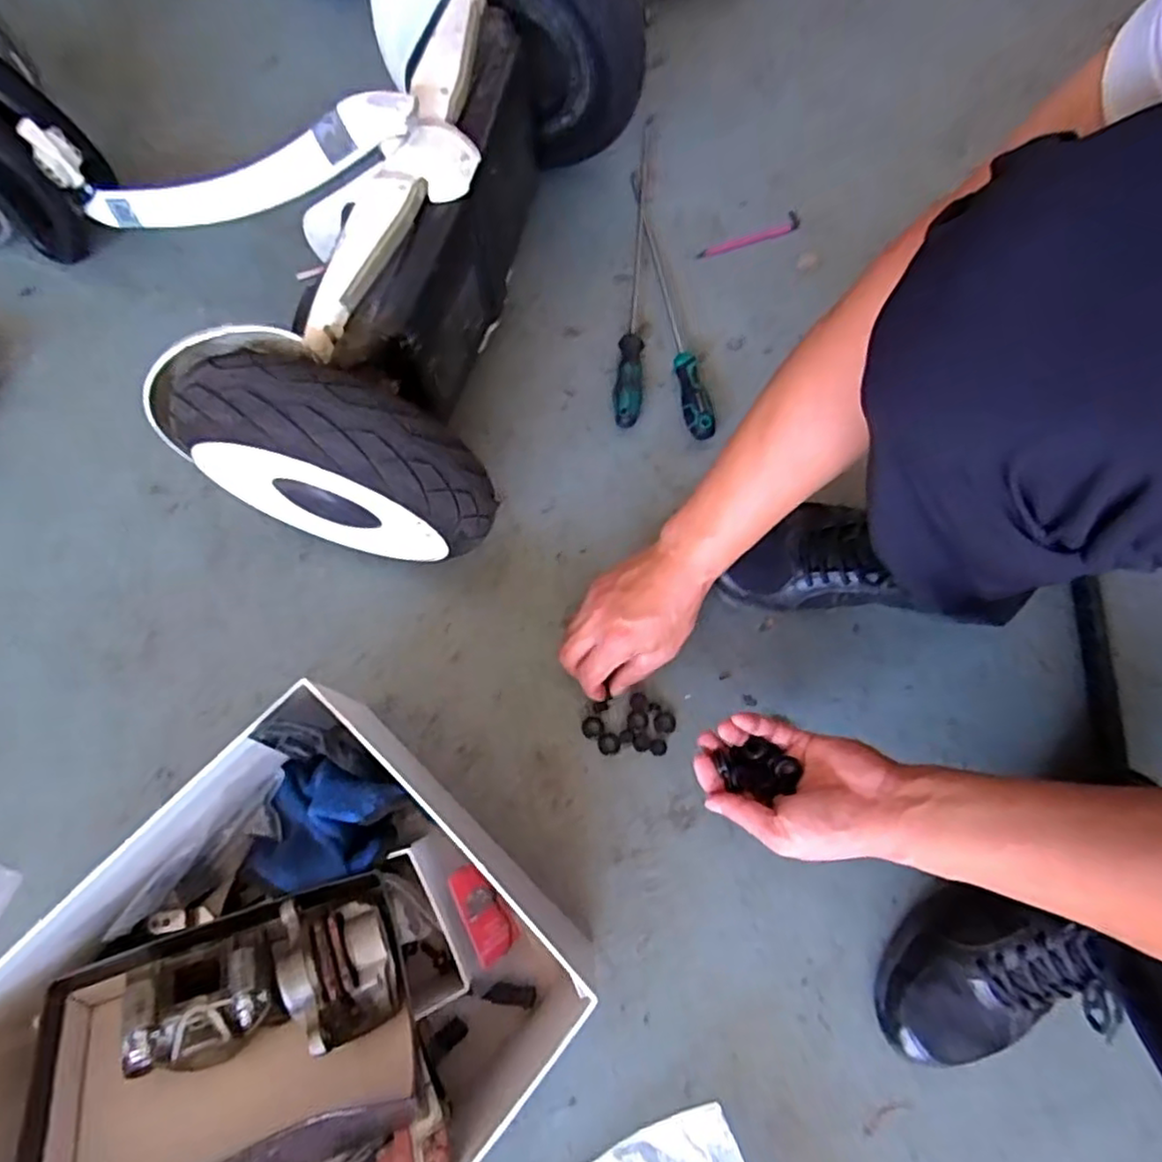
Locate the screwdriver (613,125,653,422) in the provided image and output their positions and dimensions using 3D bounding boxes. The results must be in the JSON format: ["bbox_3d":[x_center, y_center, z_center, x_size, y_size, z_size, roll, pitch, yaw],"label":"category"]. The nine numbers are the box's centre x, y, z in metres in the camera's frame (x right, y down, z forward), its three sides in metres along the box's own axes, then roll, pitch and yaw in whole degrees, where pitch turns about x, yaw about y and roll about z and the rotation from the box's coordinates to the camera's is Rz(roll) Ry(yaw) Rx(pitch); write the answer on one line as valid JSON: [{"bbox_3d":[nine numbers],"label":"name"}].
[{"bbox_3d":[0.062,-0.341,0.752,0.027,0.031,0.389,5,73,1],"label":"screwdriver"}]

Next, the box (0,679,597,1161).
[{"bbox_3d":[-0.204,0.303,0.490,0.299,0.154,0.343,42,77,11],"label":"box"}]

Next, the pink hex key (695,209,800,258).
[{"bbox_3d":[0.188,-0.385,0.781,0.126,0.007,0.020,-23,75,-7],"label":"pink hex key"}]

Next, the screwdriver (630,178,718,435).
[{"bbox_3d":[0.087,-0.297,0.742,0.027,0.025,0.326,-12,74,-4],"label":"screwdriver"}]

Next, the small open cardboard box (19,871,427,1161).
[{"bbox_3d":[-0.229,0.303,0.459,0.231,0.076,0.166,-10,55,-12],"label":"small open cardboard box"}]

